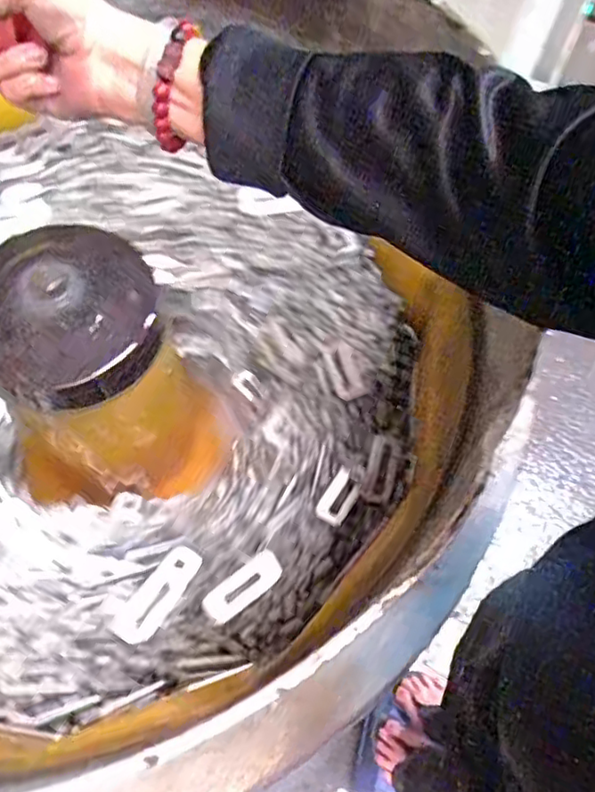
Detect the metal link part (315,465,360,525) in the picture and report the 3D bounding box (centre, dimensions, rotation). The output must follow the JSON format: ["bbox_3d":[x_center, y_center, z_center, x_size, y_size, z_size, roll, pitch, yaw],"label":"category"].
[{"bbox_3d":[0.040,0.091,0.574,0.029,0.012,0.052,30,66,12],"label":"metal link part"}]

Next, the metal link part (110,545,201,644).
[{"bbox_3d":[-0.113,0.161,0.516,0.035,0.015,0.089,27,46,11],"label":"metal link part"}]

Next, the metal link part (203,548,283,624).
[{"bbox_3d":[-0.044,0.157,0.519,0.069,0.005,0.028,-35,70,-18],"label":"metal link part"}]

